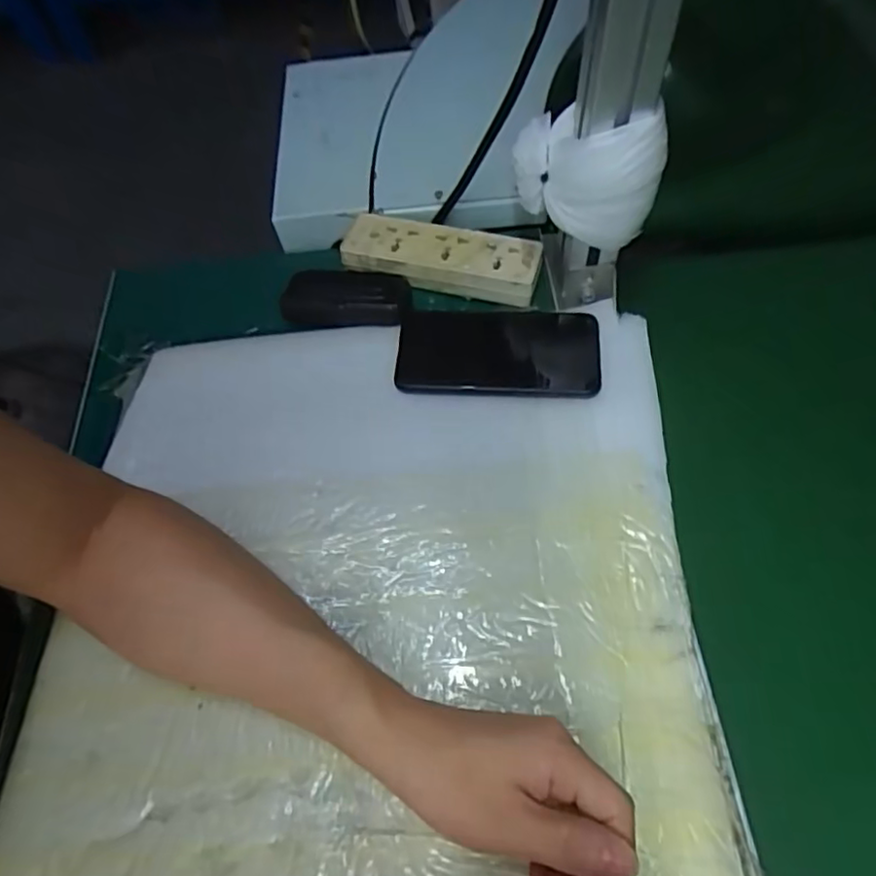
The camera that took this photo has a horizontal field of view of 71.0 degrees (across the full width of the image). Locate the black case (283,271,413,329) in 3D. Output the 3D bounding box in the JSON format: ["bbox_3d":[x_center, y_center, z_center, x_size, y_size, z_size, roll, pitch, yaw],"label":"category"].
[{"bbox_3d":[-0.079,-0.121,0.521,0.110,0.026,0.053,0,61,4],"label":"black case"}]

